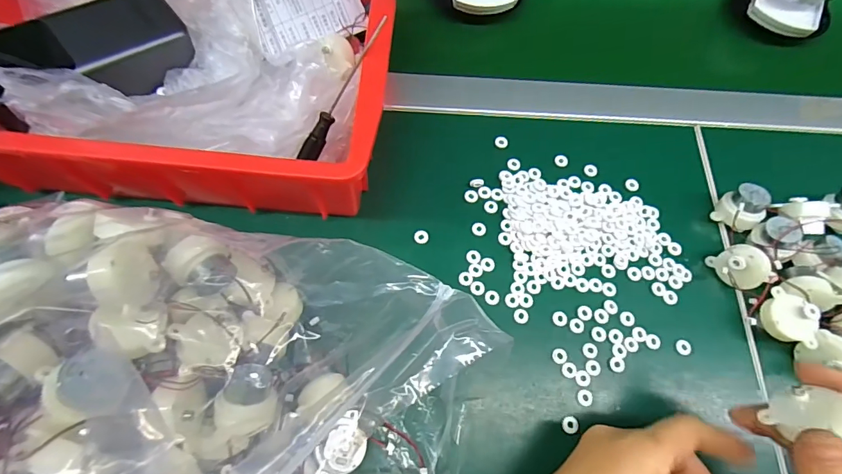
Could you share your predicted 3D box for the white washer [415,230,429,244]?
[{"bbox_3d":[0.000,0.000,0.328,0.011,0.004,0.011,0,67,-1],"label":"white washer"}]

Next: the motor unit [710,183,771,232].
[{"bbox_3d":[0.256,-0.021,0.340,0.034,0.031,0.032,1,68,-3],"label":"motor unit"}]

